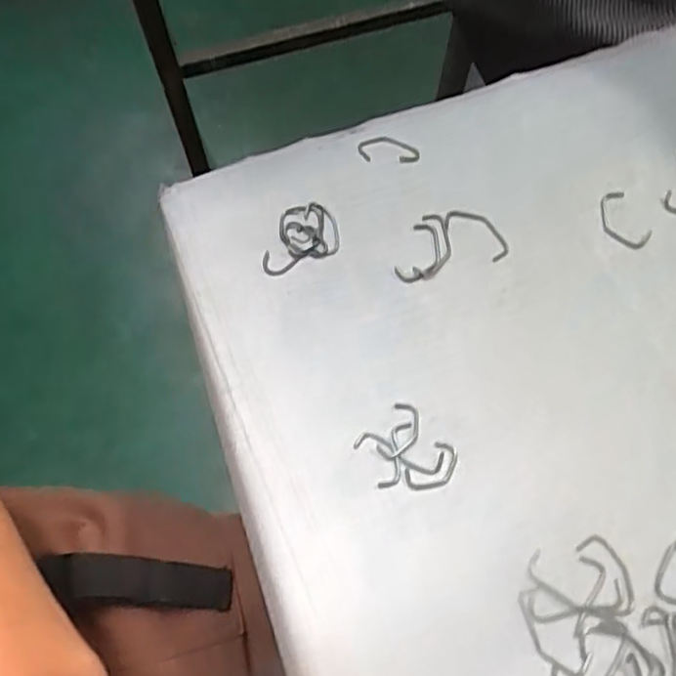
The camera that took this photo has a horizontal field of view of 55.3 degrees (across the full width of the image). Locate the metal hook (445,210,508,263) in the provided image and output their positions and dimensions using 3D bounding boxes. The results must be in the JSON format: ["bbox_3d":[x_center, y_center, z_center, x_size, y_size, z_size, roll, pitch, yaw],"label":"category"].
[{"bbox_3d":[0.083,-0.063,0.381,0.042,0.004,0.021,37,72,19],"label":"metal hook"}]

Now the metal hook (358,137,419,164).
[{"bbox_3d":[0.032,-0.120,0.412,0.039,0.004,0.017,3,65,5],"label":"metal hook"}]

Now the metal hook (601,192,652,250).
[{"bbox_3d":[0.168,-0.069,0.380,0.025,0.004,0.038,-25,66,-8],"label":"metal hook"}]

